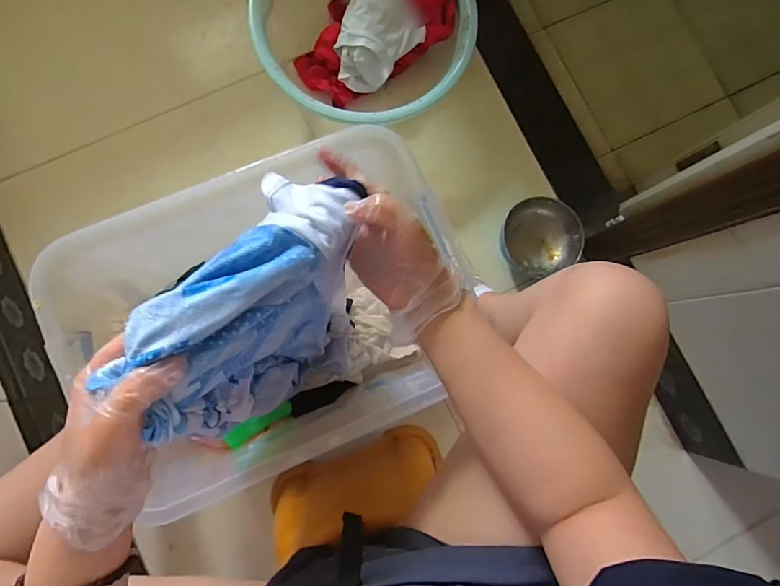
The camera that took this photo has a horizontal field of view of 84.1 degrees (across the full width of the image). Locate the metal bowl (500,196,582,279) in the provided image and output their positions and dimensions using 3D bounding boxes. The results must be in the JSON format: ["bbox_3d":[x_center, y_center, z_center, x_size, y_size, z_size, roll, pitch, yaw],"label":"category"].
[{"bbox_3d":[0.275,-0.104,0.804,0.151,0.062,0.140,0,84,-4],"label":"metal bowl"}]

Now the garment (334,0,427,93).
[{"bbox_3d":[-0.033,-0.472,0.797,0.170,0.106,0.136,-44,88,-7],"label":"garment"}]

